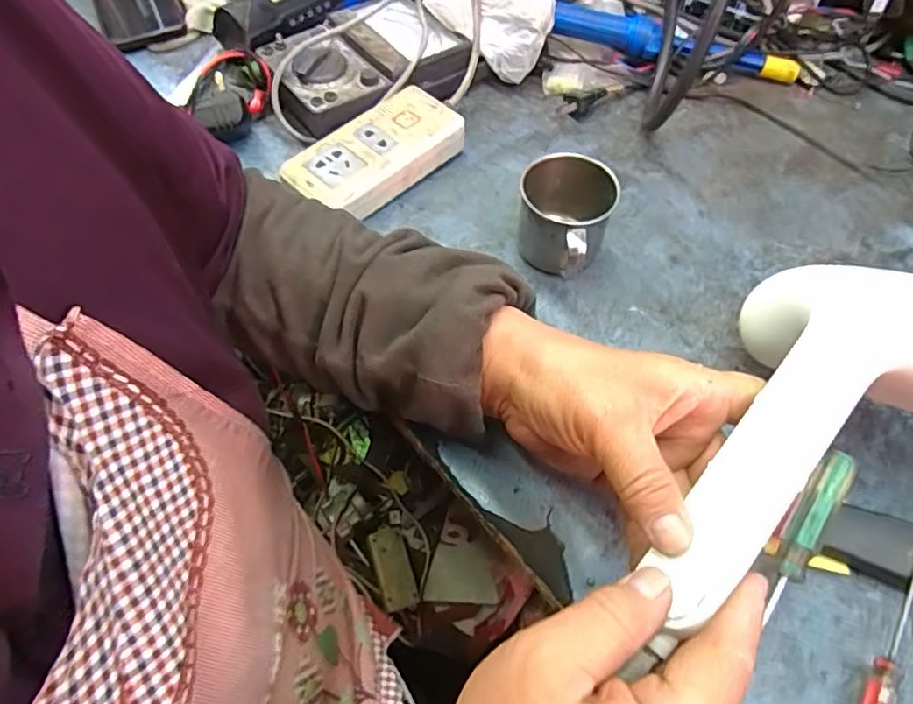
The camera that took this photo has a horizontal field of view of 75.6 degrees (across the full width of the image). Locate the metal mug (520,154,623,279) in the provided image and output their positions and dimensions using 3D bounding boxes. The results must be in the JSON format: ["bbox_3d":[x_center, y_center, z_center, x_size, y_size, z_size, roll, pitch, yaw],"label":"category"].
[{"bbox_3d":[0.076,-0.094,0.433,0.066,0.062,0.081,22,60,12],"label":"metal mug"}]

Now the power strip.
[{"bbox_3d":[-0.064,-0.159,0.487,0.070,0.039,0.141,40,65,21],"label":"power strip"}]

